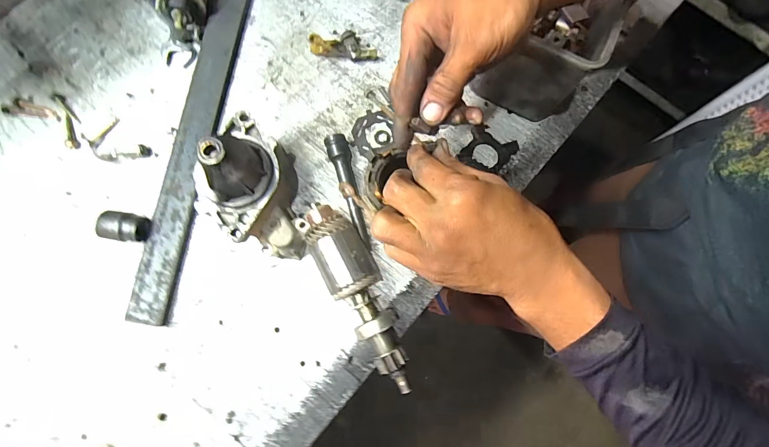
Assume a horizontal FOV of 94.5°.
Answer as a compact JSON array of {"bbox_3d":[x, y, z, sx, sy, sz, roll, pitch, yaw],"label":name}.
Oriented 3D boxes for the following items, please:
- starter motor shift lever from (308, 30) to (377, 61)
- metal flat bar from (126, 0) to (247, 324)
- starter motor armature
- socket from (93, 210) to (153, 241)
[{"bbox_3d":[-0.046,-0.197,0.397,0.071,0.035,0.021,-6,79,-3],"label":"starter motor shift lever"},{"bbox_3d":[-0.201,-0.116,0.387,0.037,0.013,0.433,7,79,0],"label":"metal flat bar"},{"bbox_3d":[-0.023,0.066,0.339,0.046,0.051,0.180,-26,80,-7],"label":"starter motor armature"},{"bbox_3d":[-0.256,0.004,0.356,0.041,0.030,0.027,7,79,0],"label":"socket"}]

